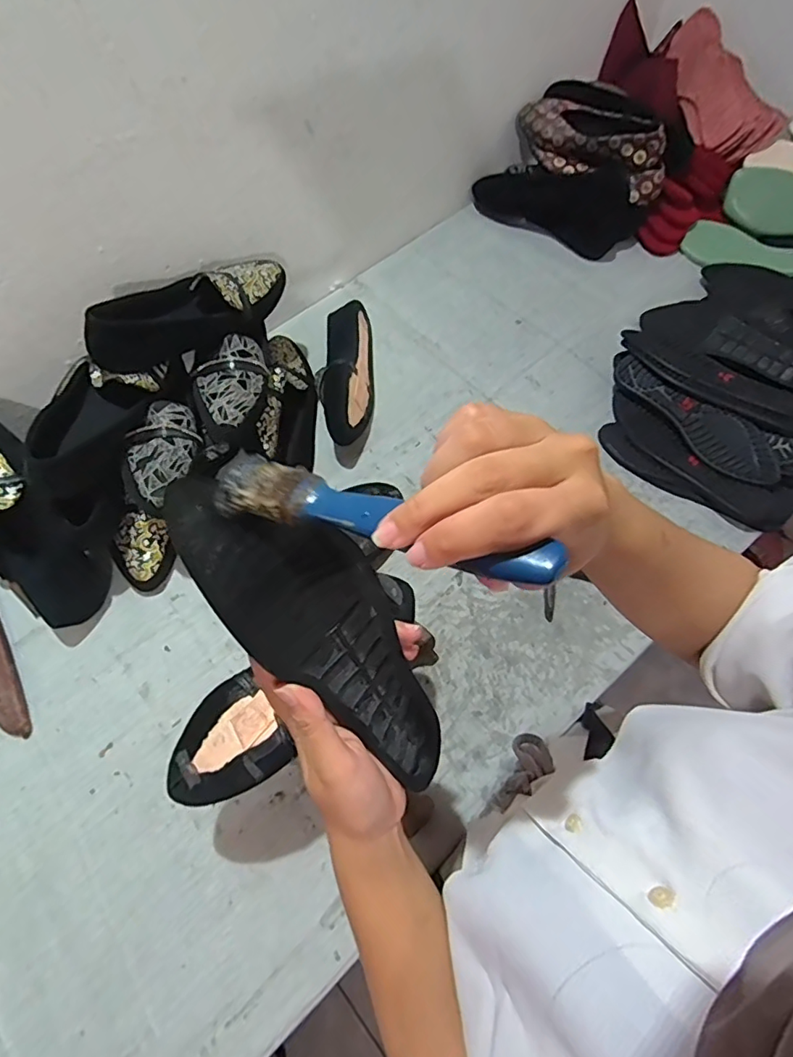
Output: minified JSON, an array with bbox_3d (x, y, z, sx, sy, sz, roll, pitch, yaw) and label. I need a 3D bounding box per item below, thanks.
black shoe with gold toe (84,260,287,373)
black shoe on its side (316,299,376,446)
[{"bbox_3d":[-0.224,-0.247,0.612,0.072,0.081,0.258,40,58,19],"label":"black shoe with gold toe"},{"bbox_3d":[-0.072,-0.221,0.745,0.077,0.080,0.250,-3,63,0],"label":"black shoe on its side"}]

